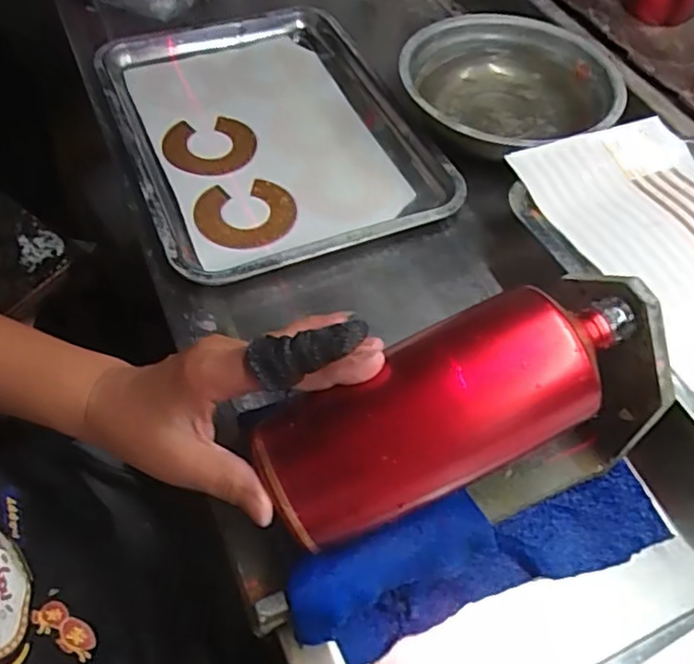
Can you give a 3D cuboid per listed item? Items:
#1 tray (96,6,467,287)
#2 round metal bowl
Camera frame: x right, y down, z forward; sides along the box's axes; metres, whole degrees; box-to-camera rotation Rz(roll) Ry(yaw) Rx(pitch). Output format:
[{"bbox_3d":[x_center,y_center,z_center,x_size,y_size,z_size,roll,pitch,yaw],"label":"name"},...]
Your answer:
[{"bbox_3d":[-0.078,-0.193,0.603,0.260,0.044,0.357,-18,54,-17],"label":"tray"},{"bbox_3d":[0.152,-0.231,0.597,0.196,0.059,0.198,-1,57,2],"label":"round metal bowl"}]

